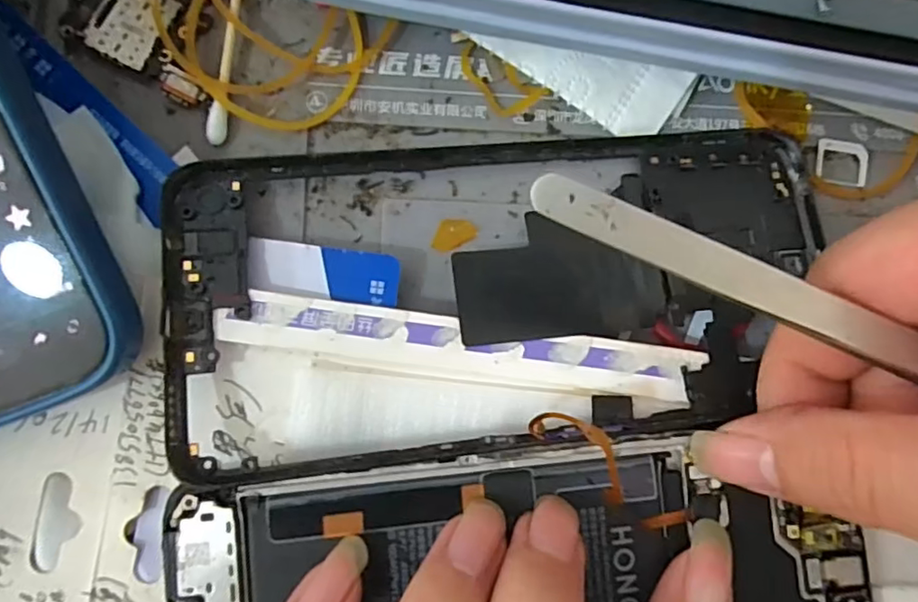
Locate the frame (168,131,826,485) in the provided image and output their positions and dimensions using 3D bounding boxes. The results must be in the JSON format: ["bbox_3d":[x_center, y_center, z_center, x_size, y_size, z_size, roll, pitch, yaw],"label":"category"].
[{"bbox_3d":[0.015,-0.003,0.147,0.166,0.007,0.080,-4,78,-8],"label":"frame"}]

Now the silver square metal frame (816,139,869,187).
[{"bbox_3d":[0.111,-0.040,0.167,0.016,0.004,0.014,5,85,-5],"label":"silver square metal frame"}]

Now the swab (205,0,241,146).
[{"bbox_3d":[-0.058,-0.077,0.150,0.004,0.005,0.073,8,85,-5],"label":"swab"}]

